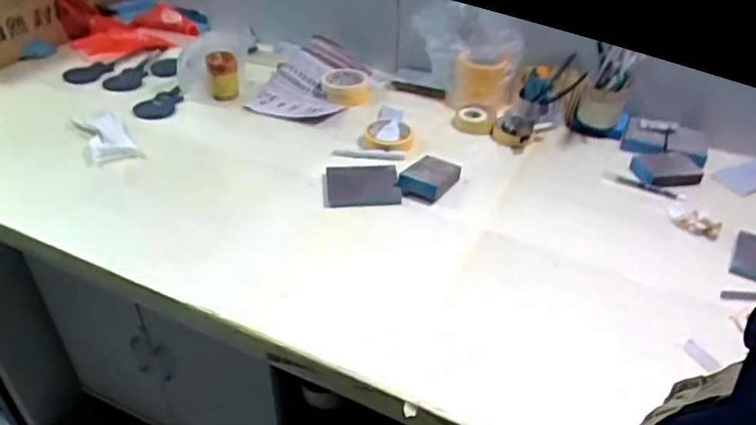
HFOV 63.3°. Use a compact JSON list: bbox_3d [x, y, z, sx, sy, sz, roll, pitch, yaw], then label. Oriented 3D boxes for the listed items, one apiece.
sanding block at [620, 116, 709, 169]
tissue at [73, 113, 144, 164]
[{"bbox_3d":[0.493,-0.125,1.053,0.131,0.031,0.078,14,40,16],"label":"sanding block"},{"bbox_3d":[-0.481,-0.135,1.081,0.073,0.023,0.155,-22,43,-27],"label":"tissue"}]

